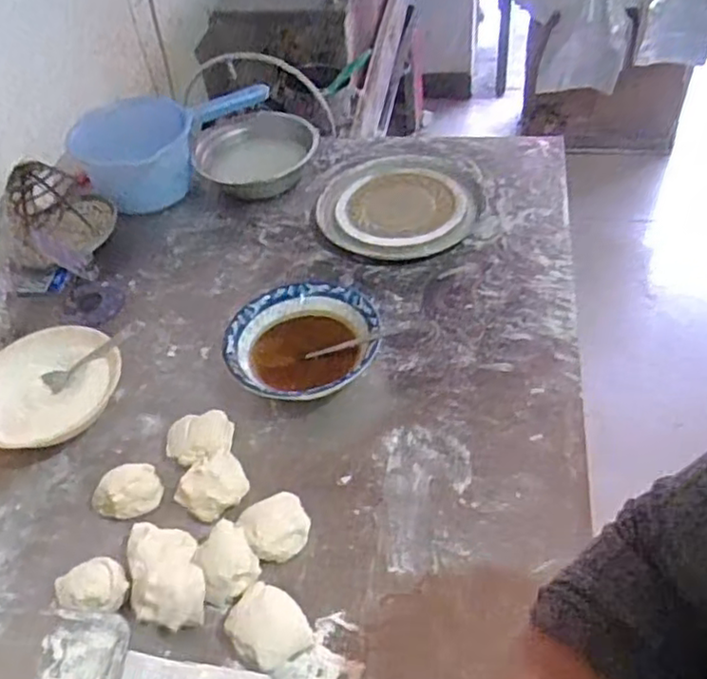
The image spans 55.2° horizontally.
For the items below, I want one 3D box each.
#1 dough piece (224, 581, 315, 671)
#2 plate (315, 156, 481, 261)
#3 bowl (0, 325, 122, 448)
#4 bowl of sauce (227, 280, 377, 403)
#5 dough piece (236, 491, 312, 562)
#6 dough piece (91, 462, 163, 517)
[{"bbox_3d":[-0.073,0.245,0.581,0.057,0.028,0.065,-32,51,-22],"label":"dough piece"},{"bbox_3d":[0.066,-0.205,1.000,0.231,0.026,0.247,-4,47,4],"label":"plate"},{"bbox_3d":[-0.345,0.061,0.764,0.141,0.057,0.163,30,57,30],"label":"bowl"},{"bbox_3d":[-0.056,0.012,0.775,0.166,0.054,0.167,-4,47,4],"label":"bowl of sauce"},{"bbox_3d":[-0.072,0.177,0.641,0.060,0.029,0.062,-4,47,4],"label":"dough piece"},{"bbox_3d":[-0.230,0.153,0.681,0.069,0.044,0.049,-18,47,-10],"label":"dough piece"}]

